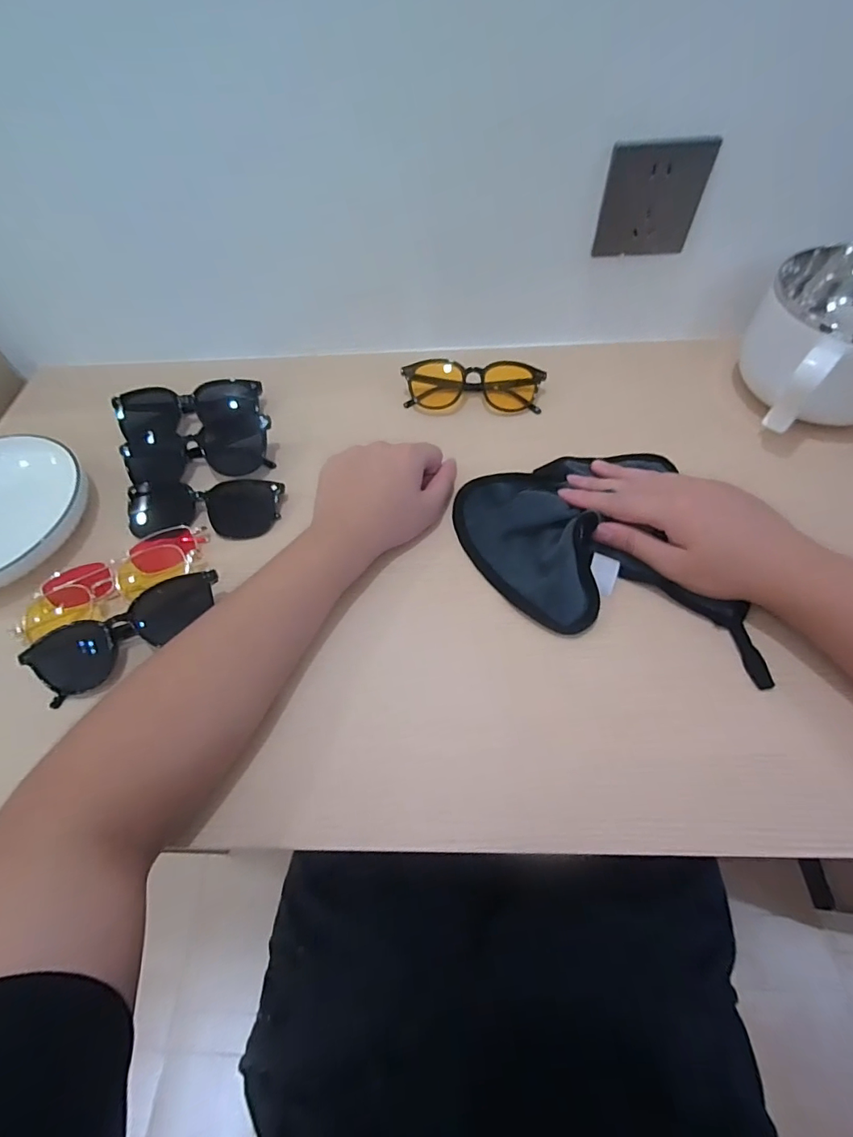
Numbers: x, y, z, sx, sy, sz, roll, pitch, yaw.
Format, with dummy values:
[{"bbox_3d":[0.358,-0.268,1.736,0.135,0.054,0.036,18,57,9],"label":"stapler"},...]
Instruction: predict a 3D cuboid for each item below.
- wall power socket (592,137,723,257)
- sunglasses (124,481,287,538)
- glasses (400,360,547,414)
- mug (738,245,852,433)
[{"bbox_3d":[0.198,-0.323,0.410,0.082,0.081,0.012,3,59,6],"label":"wall power socket"},{"bbox_3d":[-0.196,-0.053,0.415,0.130,0.028,0.051,-3,58,2],"label":"sunglasses"},{"bbox_3d":[0.048,-0.185,0.482,0.137,0.045,0.048,-1,58,3],"label":"glasses"},{"bbox_3d":[0.372,-0.195,0.406,0.143,0.086,0.130,1,59,5],"label":"mug"}]

